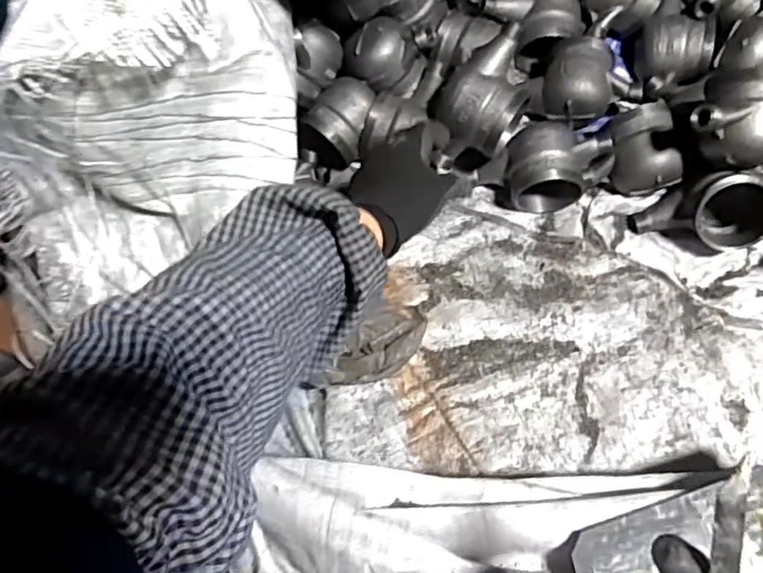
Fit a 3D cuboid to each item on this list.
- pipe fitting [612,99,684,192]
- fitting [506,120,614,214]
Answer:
[{"bbox_3d":[0.284,-0.149,0.639,0.062,0.064,0.094,-8,72,-1],"label":"pipe fitting"},{"bbox_3d":[0.197,-0.132,0.655,0.106,0.077,0.081,4,72,3],"label":"fitting"}]

